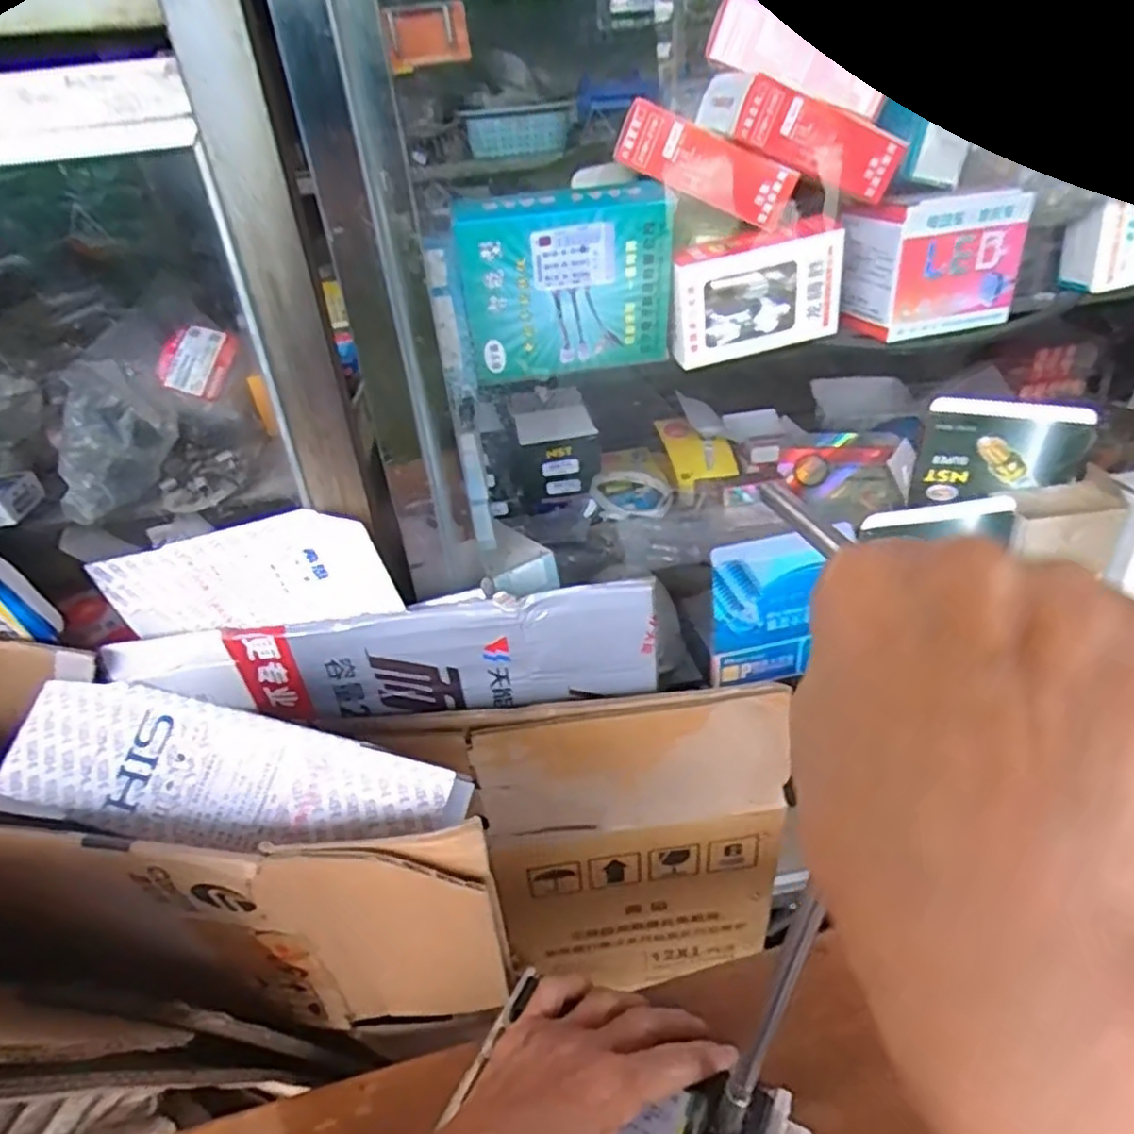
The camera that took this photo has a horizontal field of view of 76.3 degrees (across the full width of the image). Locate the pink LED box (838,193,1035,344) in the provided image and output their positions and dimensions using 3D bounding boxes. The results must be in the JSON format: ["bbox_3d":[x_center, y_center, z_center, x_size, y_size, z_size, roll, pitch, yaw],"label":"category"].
[{"bbox_3d":[0.253,-0.211,0.505,0.111,0.082,0.053,-15,33,-13],"label":"pink LED box"}]

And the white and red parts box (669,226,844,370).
[{"bbox_3d":[0.126,-0.182,0.485,0.111,0.075,0.022,-9,32,-4],"label":"white and red parts box"}]

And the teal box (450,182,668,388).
[{"bbox_3d":[0.000,-0.181,0.473,0.137,0.111,0.028,-10,32,-6],"label":"teal box"}]

